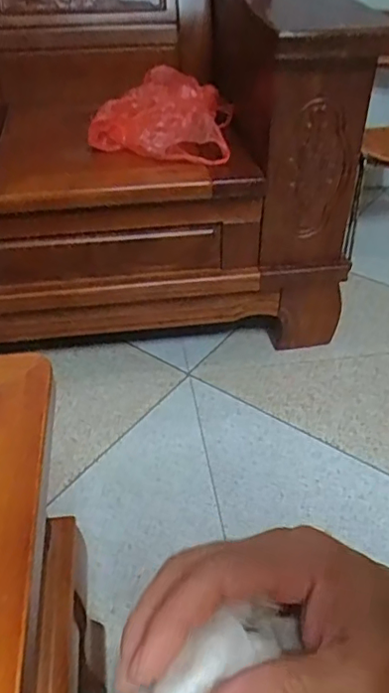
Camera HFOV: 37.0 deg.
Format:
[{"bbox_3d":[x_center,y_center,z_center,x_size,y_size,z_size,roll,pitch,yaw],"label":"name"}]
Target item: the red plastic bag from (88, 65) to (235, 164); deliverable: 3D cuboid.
[{"bbox_3d":[-0.057,-0.454,1.130,0.253,0.088,0.232,3,40,3],"label":"red plastic bag"}]

